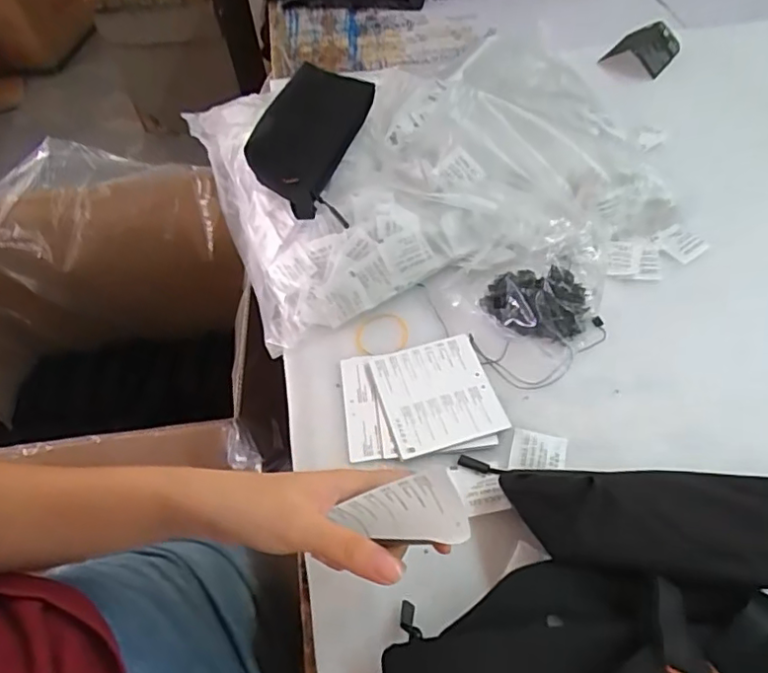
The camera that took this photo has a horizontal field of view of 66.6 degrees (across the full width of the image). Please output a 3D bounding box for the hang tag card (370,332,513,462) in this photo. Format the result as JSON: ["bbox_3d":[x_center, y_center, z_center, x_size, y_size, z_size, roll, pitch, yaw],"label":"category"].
[{"bbox_3d":[0.043,0.047,0.484,0.091,0.005,0.098,-13,51,-7],"label":"hang tag card"}]

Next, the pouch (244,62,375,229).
[{"bbox_3d":[-0.075,-0.200,0.588,0.098,0.041,0.207,2,52,6],"label":"pouch"}]

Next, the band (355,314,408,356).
[{"bbox_3d":[-0.002,-0.001,0.524,0.047,0.004,0.043,-2,52,3],"label":"band"}]

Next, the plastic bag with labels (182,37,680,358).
[{"bbox_3d":[0.049,-0.171,0.598,0.464,0.093,0.418,-13,52,-5],"label":"plastic bag with labels"}]

